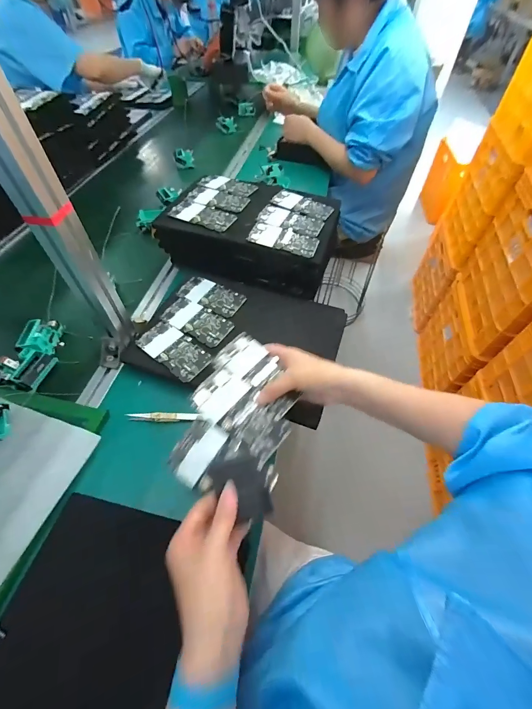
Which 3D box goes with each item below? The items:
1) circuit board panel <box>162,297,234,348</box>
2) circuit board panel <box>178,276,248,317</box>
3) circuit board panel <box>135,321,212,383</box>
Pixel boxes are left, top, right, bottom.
[{"bbox_3d":[-0.125,-0.063,0.559,0.127,0.004,0.068,28,59,18],"label":"circuit board panel"},{"bbox_3d":[-0.109,-0.118,0.601,0.133,0.004,0.066,25,58,16],"label":"circuit board panel"},{"bbox_3d":[-0.159,-0.011,0.521,0.133,0.005,0.068,34,61,21],"label":"circuit board panel"}]

